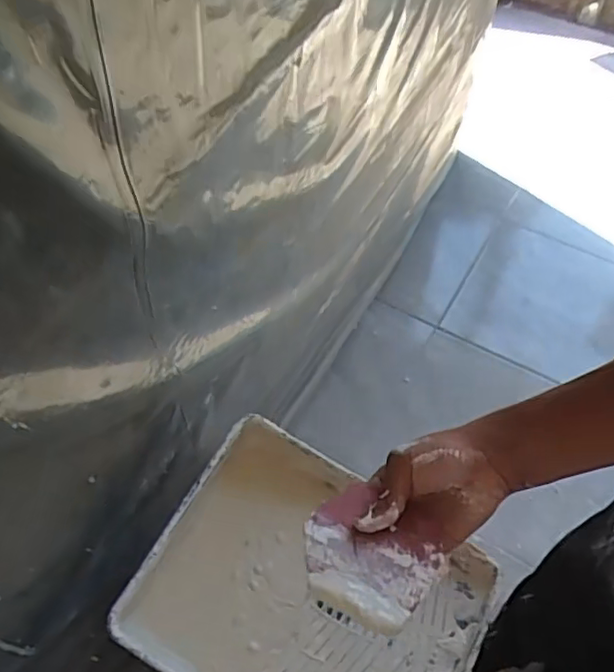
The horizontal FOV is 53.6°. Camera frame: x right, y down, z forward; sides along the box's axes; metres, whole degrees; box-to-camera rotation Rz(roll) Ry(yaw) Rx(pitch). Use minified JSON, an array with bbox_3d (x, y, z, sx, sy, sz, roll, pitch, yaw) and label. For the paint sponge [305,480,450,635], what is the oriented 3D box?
[{"bbox_3d":[0.040,0.157,0.432,0.095,0.025,0.083,40,67,23],"label":"paint sponge"}]

